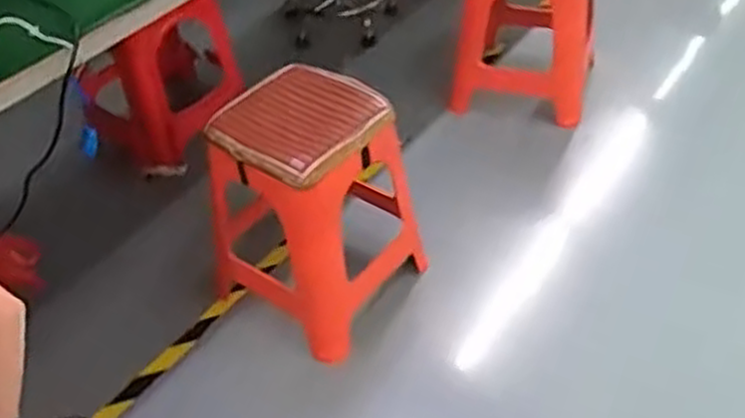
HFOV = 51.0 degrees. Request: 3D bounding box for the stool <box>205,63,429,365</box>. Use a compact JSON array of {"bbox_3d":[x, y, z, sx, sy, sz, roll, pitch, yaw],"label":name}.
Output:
[{"bbox_3d":[-0.122,-0.007,1.672,0.326,0.490,0.354,26,51,28],"label":"stool"}]

